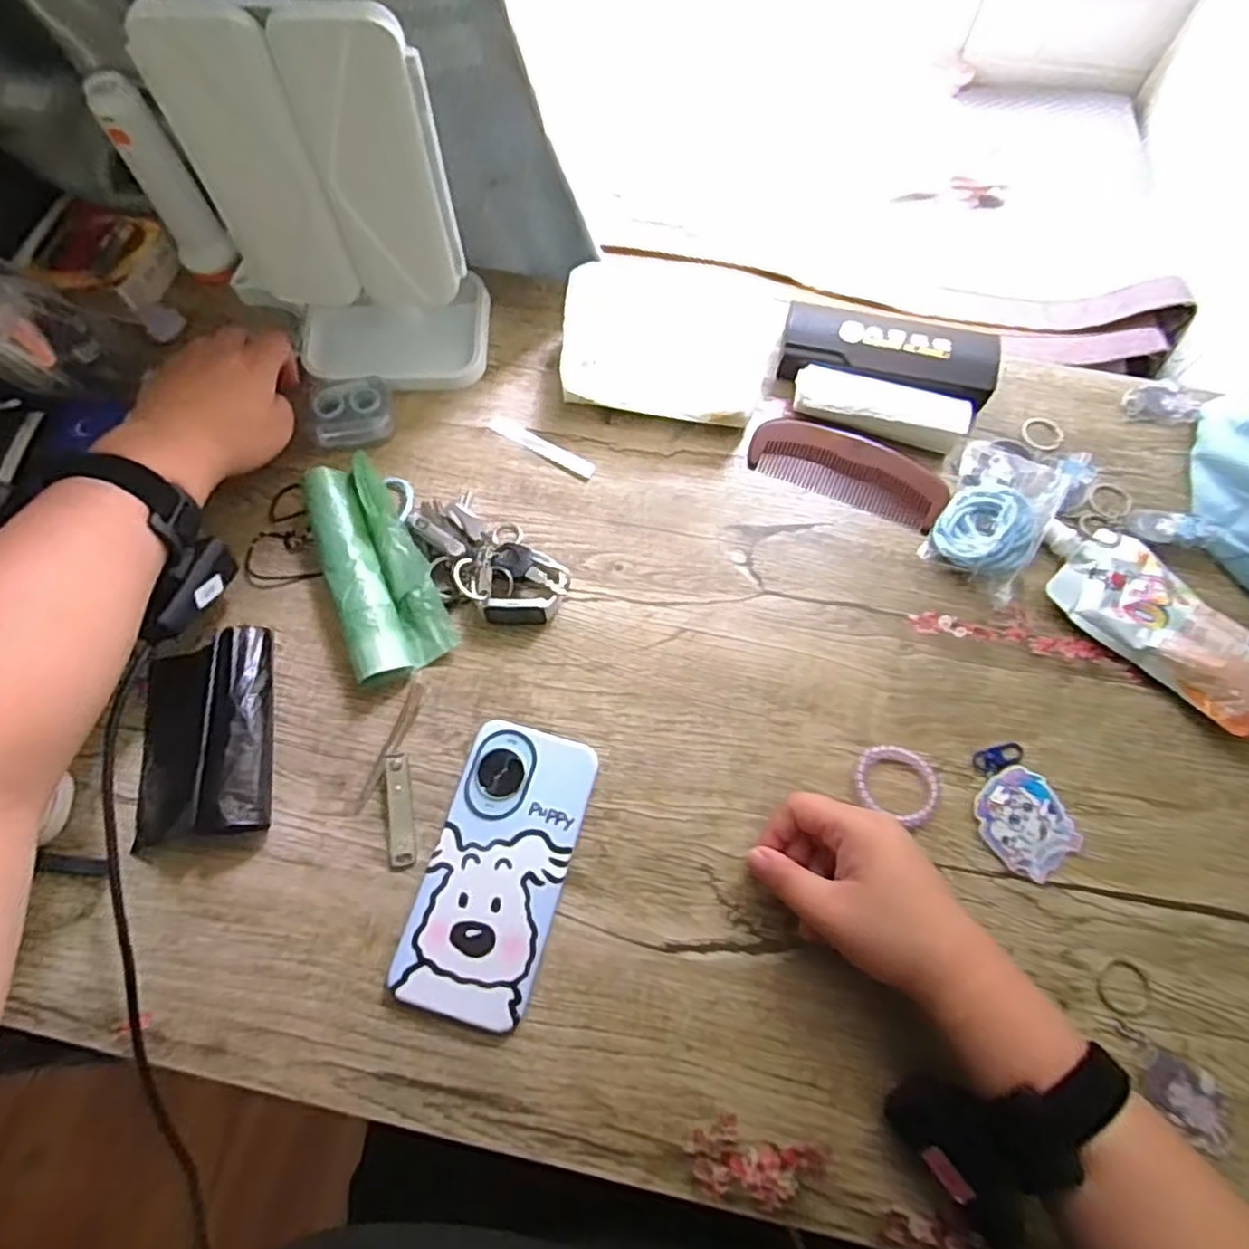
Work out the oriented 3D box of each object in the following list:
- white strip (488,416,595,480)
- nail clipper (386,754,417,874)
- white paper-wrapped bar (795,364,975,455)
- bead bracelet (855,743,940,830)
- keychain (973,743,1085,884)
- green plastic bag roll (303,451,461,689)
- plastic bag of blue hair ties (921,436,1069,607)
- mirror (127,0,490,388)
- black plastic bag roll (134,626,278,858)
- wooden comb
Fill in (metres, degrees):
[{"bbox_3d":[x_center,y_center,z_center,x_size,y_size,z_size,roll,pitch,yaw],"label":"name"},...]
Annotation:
[{"bbox_3d":[-0.062,-0.133,0.521,0.089,0.007,0.013,29,72,10],"label":"white strip"},{"bbox_3d":[-0.136,0.113,0.426,0.015,0.011,0.067,-7,69,-3],"label":"nail clipper"},{"bbox_3d":[0.191,-0.162,0.522,0.125,0.021,0.040,14,70,5],"label":"white paper-wrapped bar"},{"bbox_3d":[0.171,0.099,0.438,0.053,0.010,0.043,25,71,9],"label":"bead bracelet"},{"bbox_3d":[0.244,0.116,0.435,0.054,0.009,0.075,-26,71,-10],"label":"keychain"},{"bbox_3d":[-0.167,-0.041,0.476,0.065,0.025,0.152,-20,74,-8],"label":"green plastic bag roll"},{"bbox_3d":[0.266,-0.079,0.496,0.070,0.024,0.112,29,72,10],"label":"plastic bag of blue hair ties"},{"bbox_3d":[-0.180,-0.258,0.445,0.149,0.229,0.084,-9,69,-4],"label":"mirror"},{"bbox_3d":[-0.264,0.068,0.432,0.084,0.029,0.124,-9,69,-4],"label":"black plastic bag roll"},{"bbox_3d":[0.165,-0.115,0.515,0.141,0.012,0.050,24,71,9],"label":"wooden comb"}]

